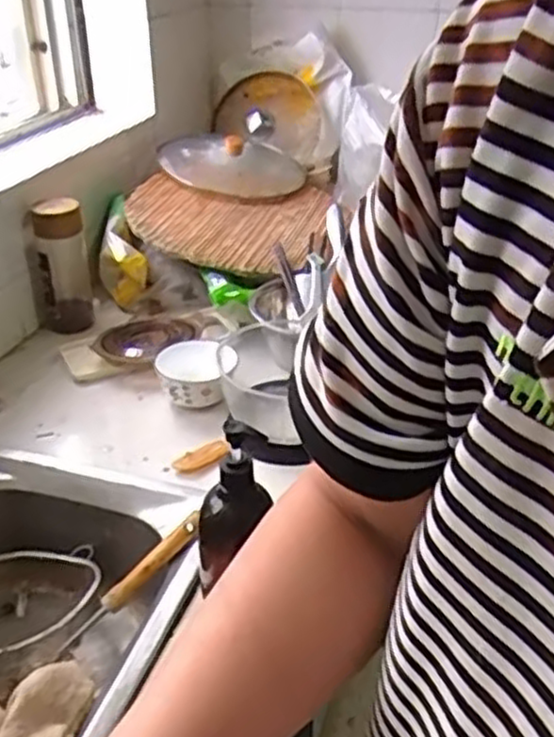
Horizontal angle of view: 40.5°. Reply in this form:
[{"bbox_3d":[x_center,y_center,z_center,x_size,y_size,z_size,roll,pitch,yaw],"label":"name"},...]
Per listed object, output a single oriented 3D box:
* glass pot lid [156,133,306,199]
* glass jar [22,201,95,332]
[{"bbox_3d":[-0.084,-0.395,1.464,0.281,0.077,0.235,-2,31,-3],"label":"glass pot lid"},{"bbox_3d":[-0.348,-0.165,1.197,0.090,0.211,0.090,0,31,0],"label":"glass jar"}]

